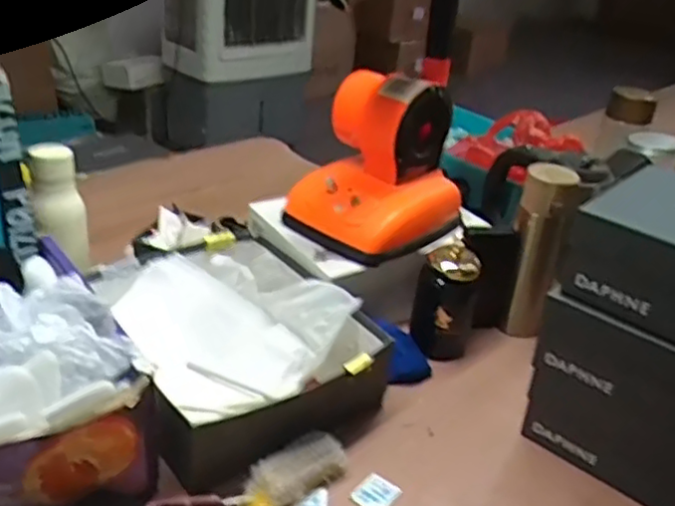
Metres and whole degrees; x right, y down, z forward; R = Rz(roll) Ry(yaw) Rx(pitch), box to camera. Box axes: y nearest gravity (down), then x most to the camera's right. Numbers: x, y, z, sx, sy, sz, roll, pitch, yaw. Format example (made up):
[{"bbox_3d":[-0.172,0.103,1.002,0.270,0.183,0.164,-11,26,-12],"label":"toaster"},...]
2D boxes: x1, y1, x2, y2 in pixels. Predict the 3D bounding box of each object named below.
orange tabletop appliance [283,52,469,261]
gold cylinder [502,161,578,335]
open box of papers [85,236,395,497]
[{"bbox_3d":[0.054,-0.129,0.934,0.197,0.197,0.172,-23,41,-39],"label":"orange tabletop appliance"},{"bbox_3d":[0.262,-0.001,0.921,0.063,0.232,0.062,10,31,7],"label":"gold cylinder"},{"bbox_3d":[-0.124,0.101,0.836,0.273,0.088,0.334,-14,36,-30],"label":"open box of papers"}]

